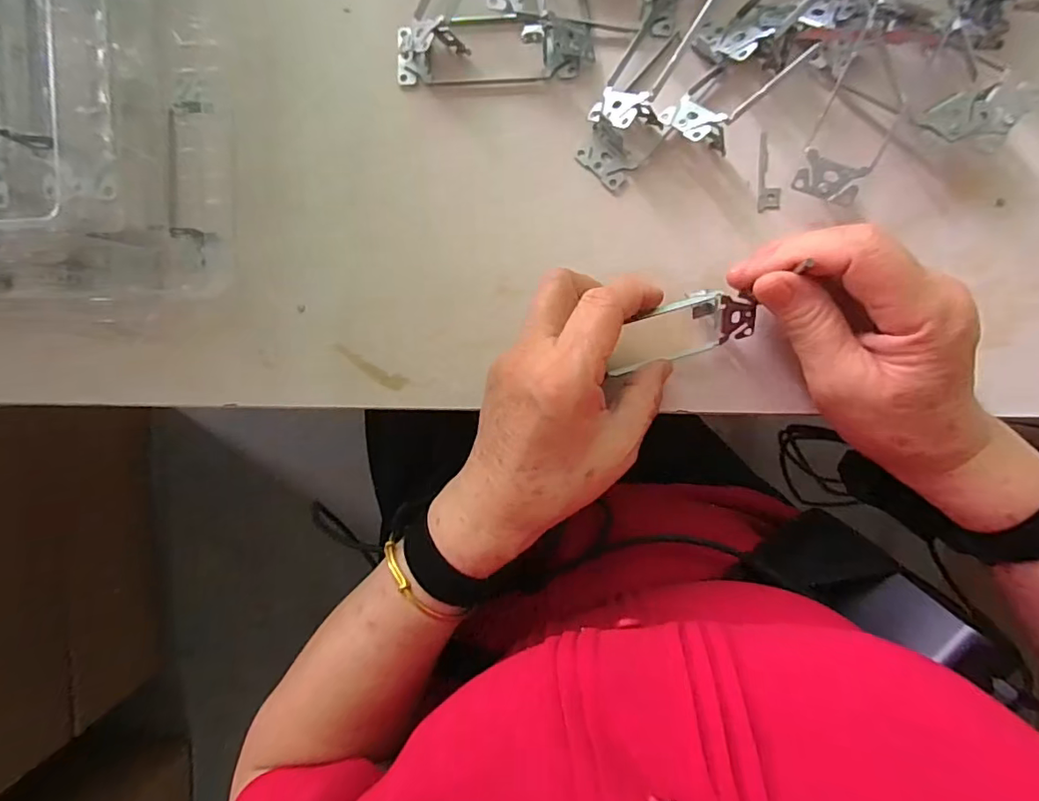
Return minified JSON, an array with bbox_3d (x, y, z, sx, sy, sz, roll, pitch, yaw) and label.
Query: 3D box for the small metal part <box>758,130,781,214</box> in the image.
[{"bbox_3d":[0.142,-0.129,0.299,0.012,0.004,0.043,-1,96,7],"label":"small metal part"}]

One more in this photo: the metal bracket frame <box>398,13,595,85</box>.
[{"bbox_3d":[-0.016,-0.201,0.295,0.111,0.021,0.034,0,96,7],"label":"metal bracket frame"}]

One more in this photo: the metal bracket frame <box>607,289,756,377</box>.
[{"bbox_3d":[0.091,-0.042,0.294,0.082,0.023,0.039,-10,133,4],"label":"metal bracket frame"}]

